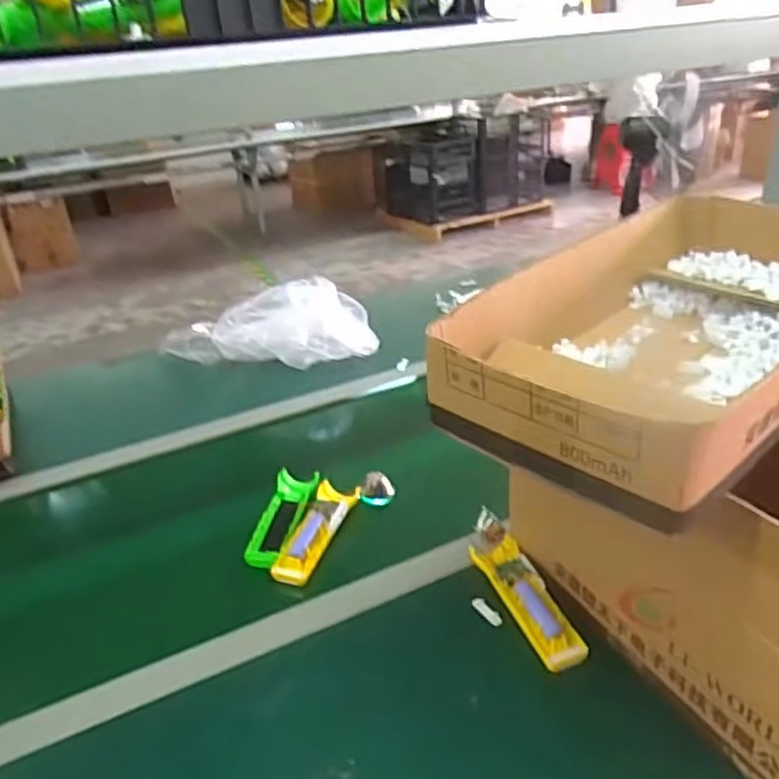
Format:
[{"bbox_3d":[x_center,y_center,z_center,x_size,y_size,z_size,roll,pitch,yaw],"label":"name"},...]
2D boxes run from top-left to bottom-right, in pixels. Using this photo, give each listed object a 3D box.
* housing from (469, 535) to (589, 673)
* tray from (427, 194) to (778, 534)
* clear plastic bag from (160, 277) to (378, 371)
[{"bbox_3d":[0.140,0.210,0.681,0.051,0.025,0.162,-14,29,-16],"label":"housing"},{"bbox_3d":[0.251,-0.059,0.565,0.439,0.084,0.221,-26,35,-34],"label":"tray"},{"bbox_3d":[-0.251,-0.124,1.269,0.424,0.144,0.119,2,29,12],"label":"clear plastic bag"}]

